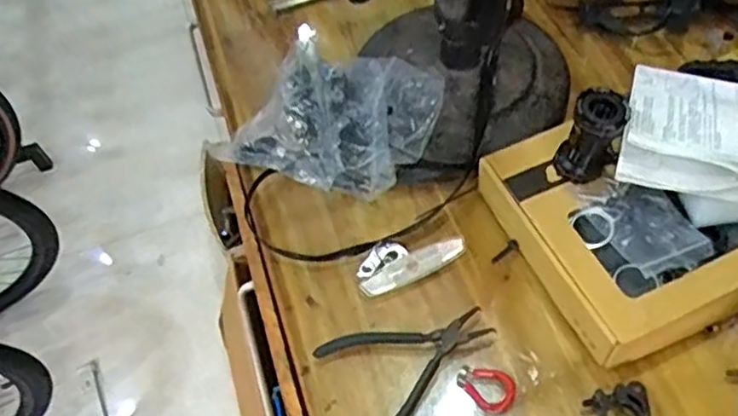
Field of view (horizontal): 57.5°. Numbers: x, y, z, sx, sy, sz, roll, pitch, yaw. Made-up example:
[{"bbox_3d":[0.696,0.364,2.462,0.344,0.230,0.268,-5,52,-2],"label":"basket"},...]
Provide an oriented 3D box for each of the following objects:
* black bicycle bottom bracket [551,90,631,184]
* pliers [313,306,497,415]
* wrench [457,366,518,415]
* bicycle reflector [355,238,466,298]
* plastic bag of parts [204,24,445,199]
[{"bbox_3d":[0.207,-0.066,0.627,0.050,0.083,0.044,23,62,18],"label":"black bicycle bottom bracket"},{"bbox_3d":[0.042,0.140,0.611,0.153,0.020,0.100,-23,58,-9],"label":"pliers"},{"bbox_3d":[0.106,0.157,0.596,0.051,0.006,0.038,37,67,25],"label":"wrench"},{"bbox_3d":[0.039,0.049,0.677,0.109,0.019,0.046,-21,58,-9],"label":"bicycle reflector"},{"bbox_3d":[-0.039,-0.103,0.745,0.208,0.069,0.173,25,62,20],"label":"plastic bag of parts"}]

